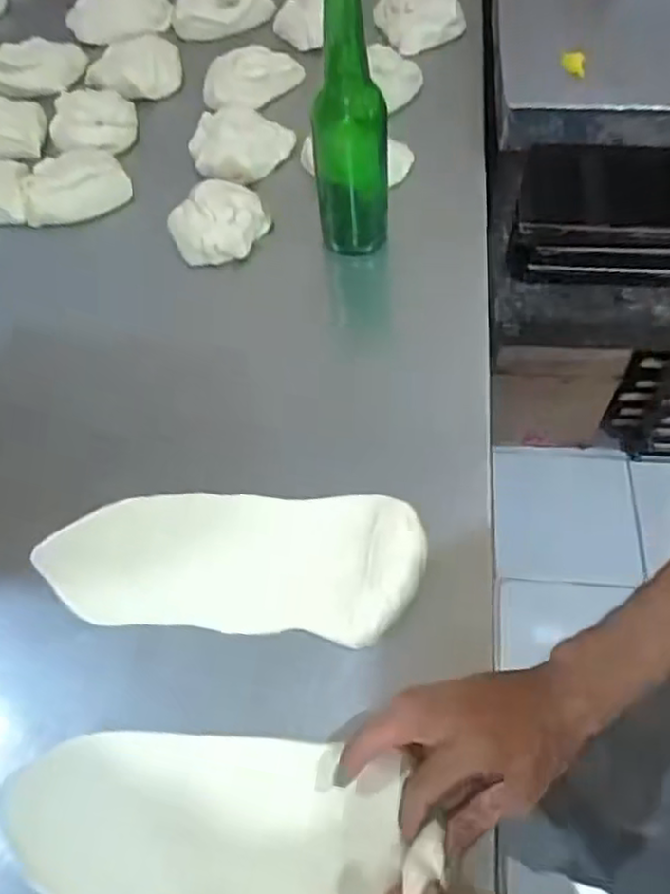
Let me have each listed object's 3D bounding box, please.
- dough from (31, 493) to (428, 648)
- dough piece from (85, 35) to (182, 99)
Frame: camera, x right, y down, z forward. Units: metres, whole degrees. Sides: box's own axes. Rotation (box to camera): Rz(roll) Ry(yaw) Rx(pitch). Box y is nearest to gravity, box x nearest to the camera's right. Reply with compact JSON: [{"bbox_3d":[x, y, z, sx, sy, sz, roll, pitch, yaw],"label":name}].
[{"bbox_3d":[-0.087,0.094,0.594,0.311,0.020,0.119,3,58,6],"label":"dough"},{"bbox_3d":[-0.261,-0.489,0.917,0.125,0.045,0.061,-14,58,-5],"label":"dough piece"}]

